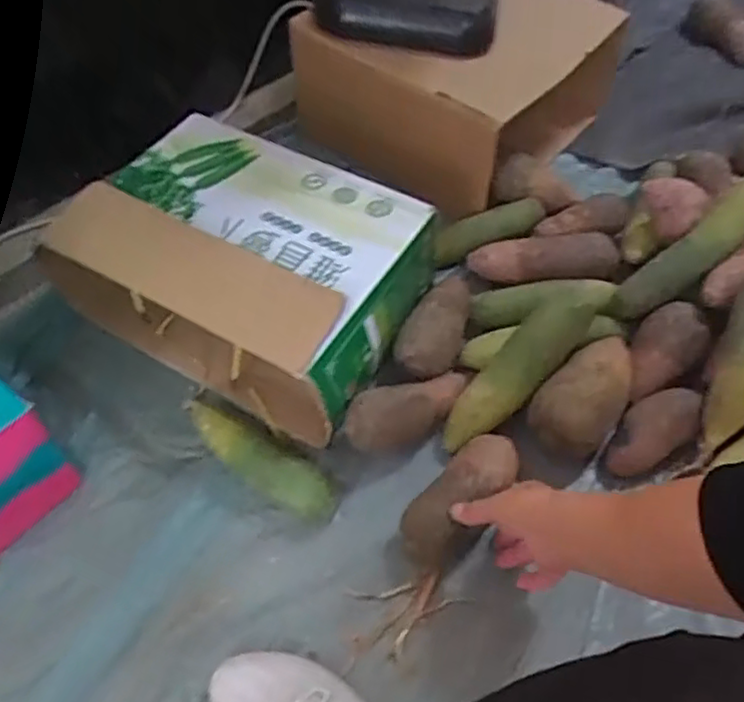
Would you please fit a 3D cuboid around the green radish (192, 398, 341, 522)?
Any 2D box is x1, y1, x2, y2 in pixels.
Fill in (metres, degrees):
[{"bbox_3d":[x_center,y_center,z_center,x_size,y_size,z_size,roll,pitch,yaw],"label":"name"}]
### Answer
[{"bbox_3d":[-0.115,0.108,0.686,0.185,0.046,0.051,30,57,20],"label":"green radish"}]

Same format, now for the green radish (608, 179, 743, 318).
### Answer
[{"bbox_3d":[0.369,-0.118,0.772,0.231,0.055,0.054,-41,59,4],"label":"green radish"}]

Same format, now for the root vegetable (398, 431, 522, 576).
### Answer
[{"bbox_3d":[0.088,0.139,0.653,0.060,0.046,0.148,32,60,21],"label":"root vegetable"}]

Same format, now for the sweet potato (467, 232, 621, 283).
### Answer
[{"bbox_3d":[0.216,-0.112,0.846,0.184,0.051,0.058,1,52,-1],"label":"sweet potato"}]

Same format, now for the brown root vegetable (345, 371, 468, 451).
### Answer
[{"bbox_3d":[0.039,0.069,0.719,0.134,0.069,0.057,-21,56,-18],"label":"brown root vegetable"}]

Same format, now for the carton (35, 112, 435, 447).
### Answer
[{"bbox_3d":[-0.140,-0.101,0.769,0.374,0.158,0.256,25,55,16],"label":"carton"}]

